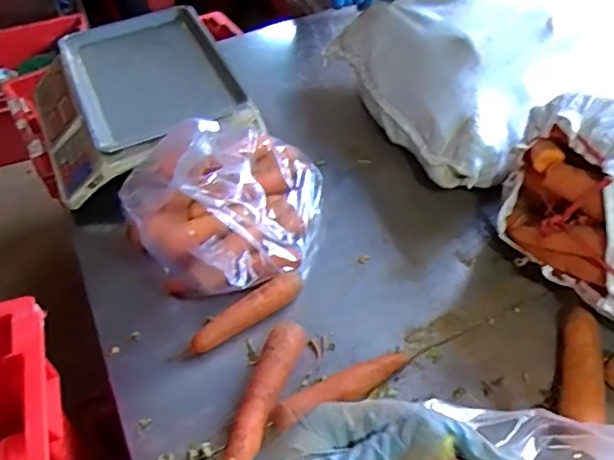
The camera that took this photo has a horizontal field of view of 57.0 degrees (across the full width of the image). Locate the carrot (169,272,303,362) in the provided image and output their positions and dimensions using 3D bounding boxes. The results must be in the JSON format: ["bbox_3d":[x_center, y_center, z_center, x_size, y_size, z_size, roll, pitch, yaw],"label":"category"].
[{"bbox_3d":[-0.084,0.111,0.728,0.182,0.032,0.029,-29,55,-20],"label":"carrot"}]

